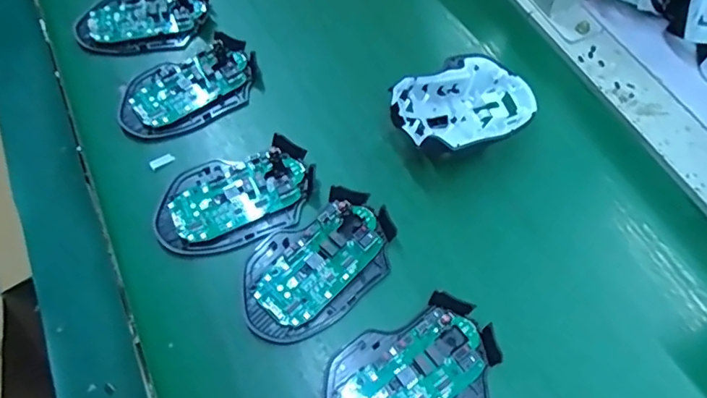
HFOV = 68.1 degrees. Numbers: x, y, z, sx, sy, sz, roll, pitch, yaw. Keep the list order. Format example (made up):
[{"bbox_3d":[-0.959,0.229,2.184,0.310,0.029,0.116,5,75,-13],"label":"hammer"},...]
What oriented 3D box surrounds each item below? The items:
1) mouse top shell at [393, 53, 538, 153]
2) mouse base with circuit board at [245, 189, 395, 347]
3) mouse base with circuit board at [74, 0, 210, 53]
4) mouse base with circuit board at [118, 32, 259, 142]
[{"bbox_3d":[0.084,-0.068,0.400,0.116,0.043,0.069,-24,64,-13],"label":"mouse top shell"},{"bbox_3d":[-0.024,0.043,0.353,0.113,0.016,0.072,-40,69,-20],"label":"mouse base with circuit board"},{"bbox_3d":[-0.186,-0.159,0.456,0.114,0.015,0.065,-5,61,-3],"label":"mouse base with circuit board"},{"bbox_3d":[-0.133,-0.090,0.422,0.112,0.017,0.070,-22,64,-12],"label":"mouse base with circuit board"}]

